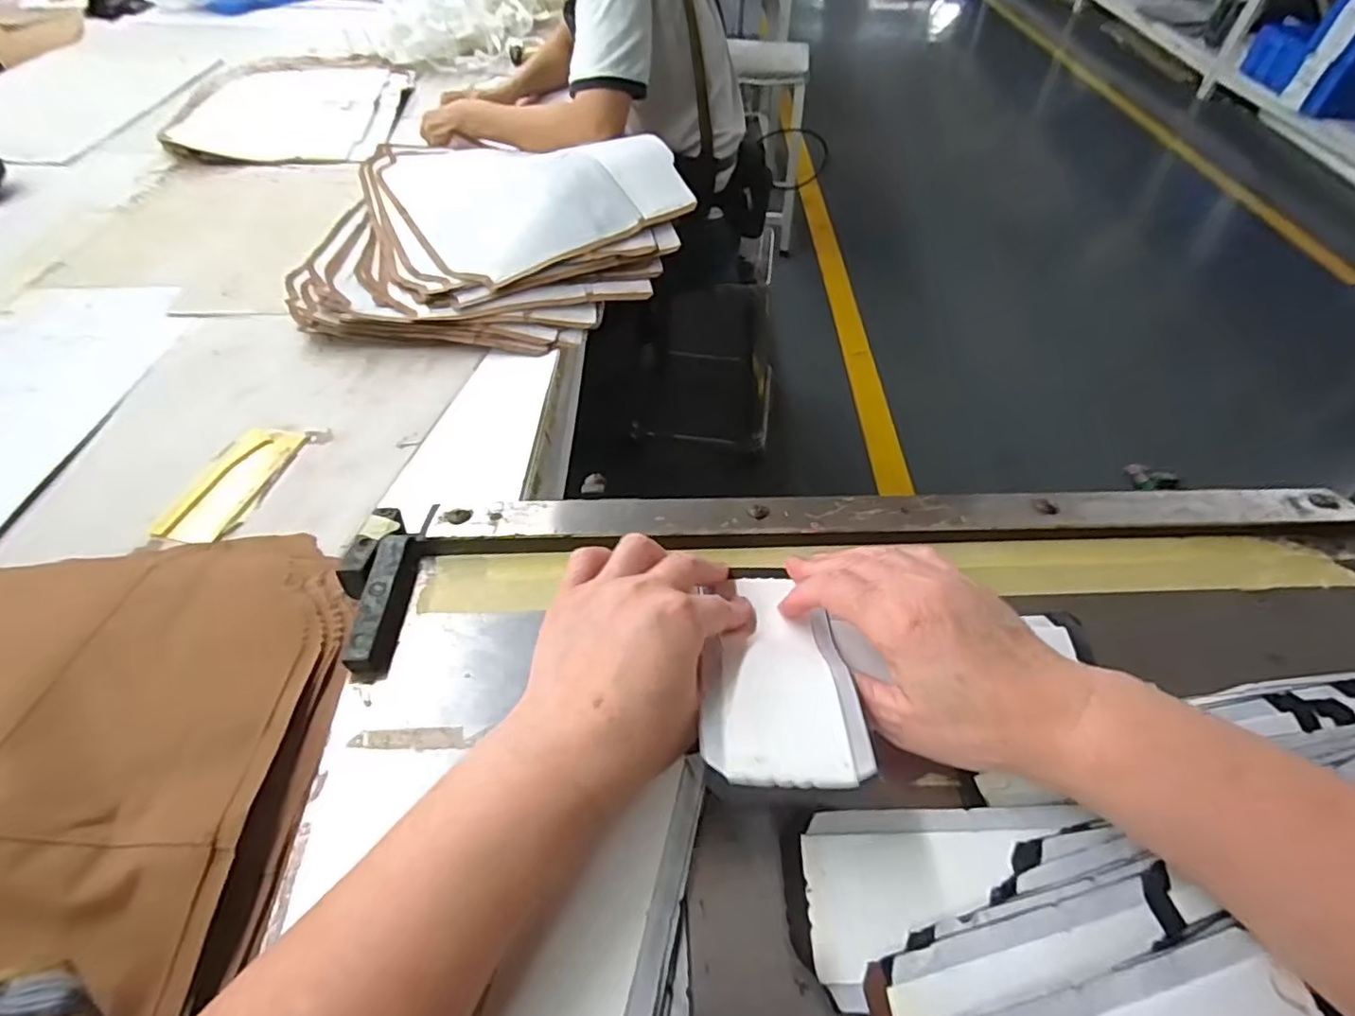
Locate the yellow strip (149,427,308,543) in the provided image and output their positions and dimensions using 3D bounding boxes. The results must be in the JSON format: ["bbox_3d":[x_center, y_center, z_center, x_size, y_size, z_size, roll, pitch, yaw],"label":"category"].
[{"bbox_3d":[-0.407,-0.024,0.581,0.073,0.009,0.133,10,50,7],"label":"yellow strip"}]

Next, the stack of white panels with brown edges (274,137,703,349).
[{"bbox_3d":[-0.226,-0.354,0.785,0.464,0.087,0.389,8,50,6],"label":"stack of white panels with brown edges"}]

